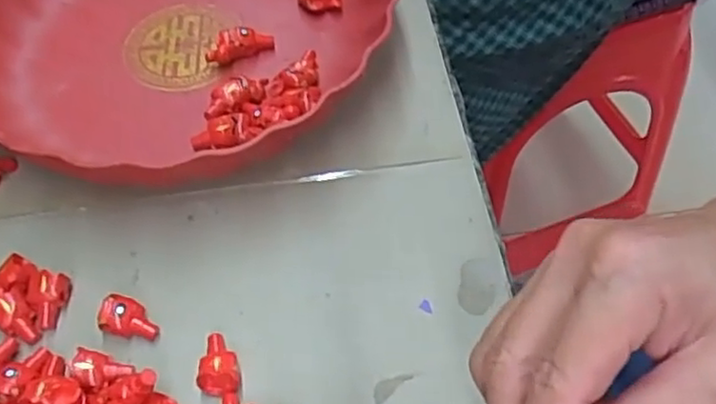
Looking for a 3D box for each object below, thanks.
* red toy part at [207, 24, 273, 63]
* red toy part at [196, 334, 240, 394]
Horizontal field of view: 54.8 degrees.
[{"bbox_3d":[-0.067,-0.089,0.389,0.038,0.017,0.012,-24,58,-12],"label":"red toy part"},{"bbox_3d":[-0.057,0.066,0.290,0.016,0.014,0.026,-3,56,1],"label":"red toy part"}]

